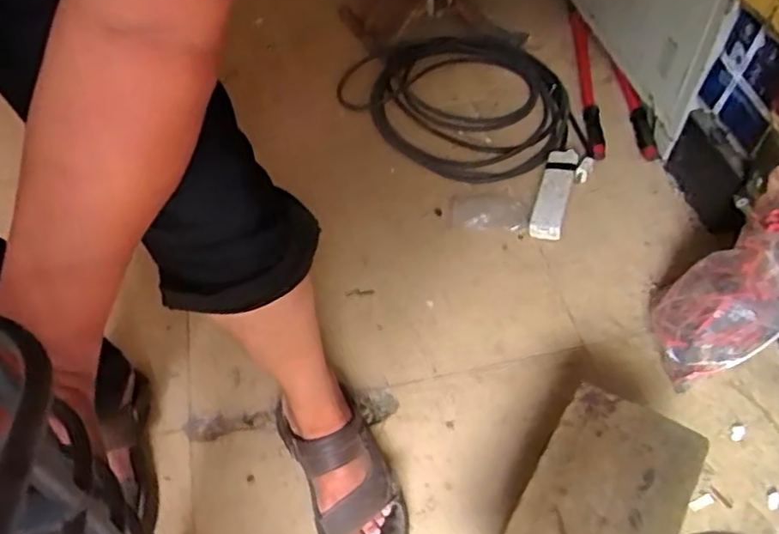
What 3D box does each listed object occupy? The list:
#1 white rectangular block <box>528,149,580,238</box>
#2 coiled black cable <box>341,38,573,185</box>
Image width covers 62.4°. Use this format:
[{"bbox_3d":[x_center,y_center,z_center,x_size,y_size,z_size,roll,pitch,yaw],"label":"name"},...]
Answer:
[{"bbox_3d":[0.293,-0.134,1.140,0.053,0.029,0.194,15,56,11],"label":"white rectangular block"},{"bbox_3d":[0.160,-0.356,1.317,0.399,0.035,0.476,-29,59,-19],"label":"coiled black cable"}]

